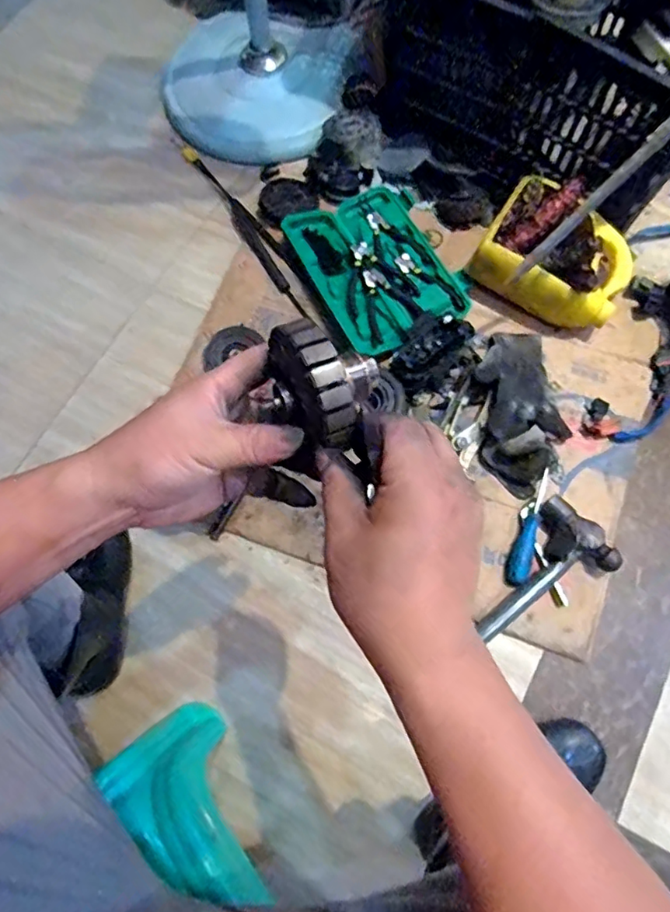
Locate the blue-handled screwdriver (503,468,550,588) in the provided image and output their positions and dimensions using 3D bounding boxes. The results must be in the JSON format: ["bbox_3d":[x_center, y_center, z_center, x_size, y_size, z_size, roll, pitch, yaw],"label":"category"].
[{"bbox_3d":[0.259,0.097,0.746,0.030,0.023,0.158,16,72,8],"label":"blue-handled screwdriver"}]

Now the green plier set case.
[{"bbox_3d":[0.073,-0.305,0.898,0.211,0.052,0.292,-28,72,-7],"label":"green plier set case"}]

